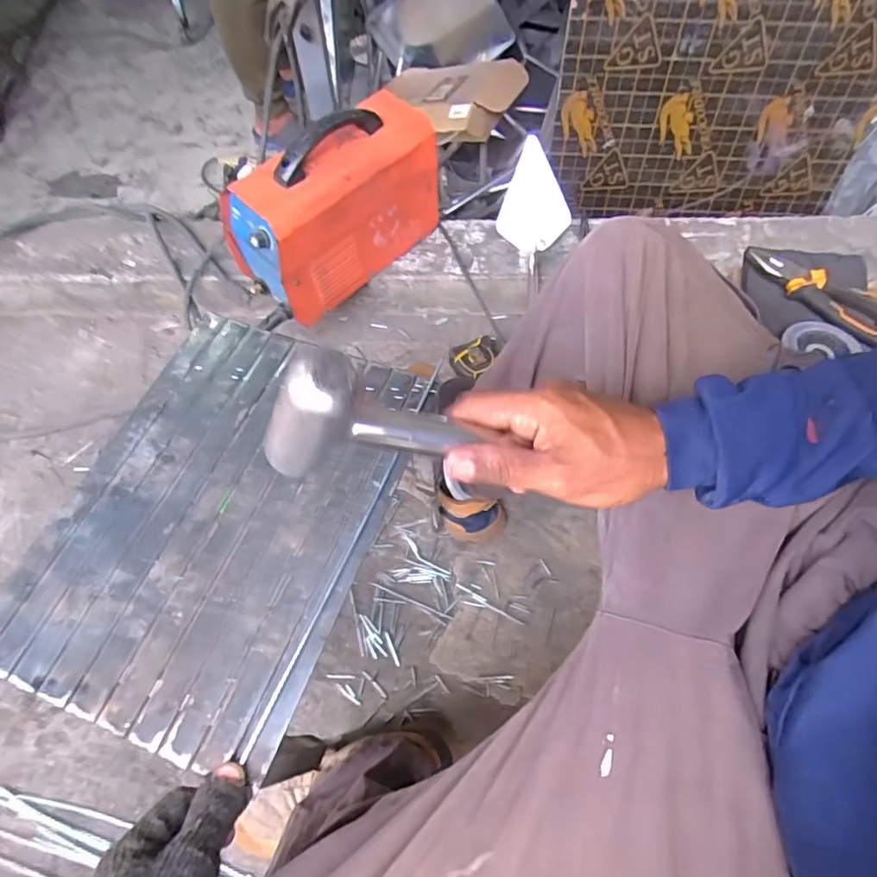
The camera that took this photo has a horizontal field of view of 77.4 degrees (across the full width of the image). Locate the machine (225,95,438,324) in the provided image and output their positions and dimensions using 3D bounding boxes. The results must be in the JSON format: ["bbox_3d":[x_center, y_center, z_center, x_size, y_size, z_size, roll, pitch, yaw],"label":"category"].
[{"bbox_3d":[-0.165,-0.380,0.869,0.151,0.215,0.319,40,69,20],"label":"machine"}]

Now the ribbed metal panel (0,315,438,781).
[{"bbox_3d":[-0.177,0.054,0.454,0.248,0.010,0.337,18,63,10],"label":"ribbed metal panel"}]

